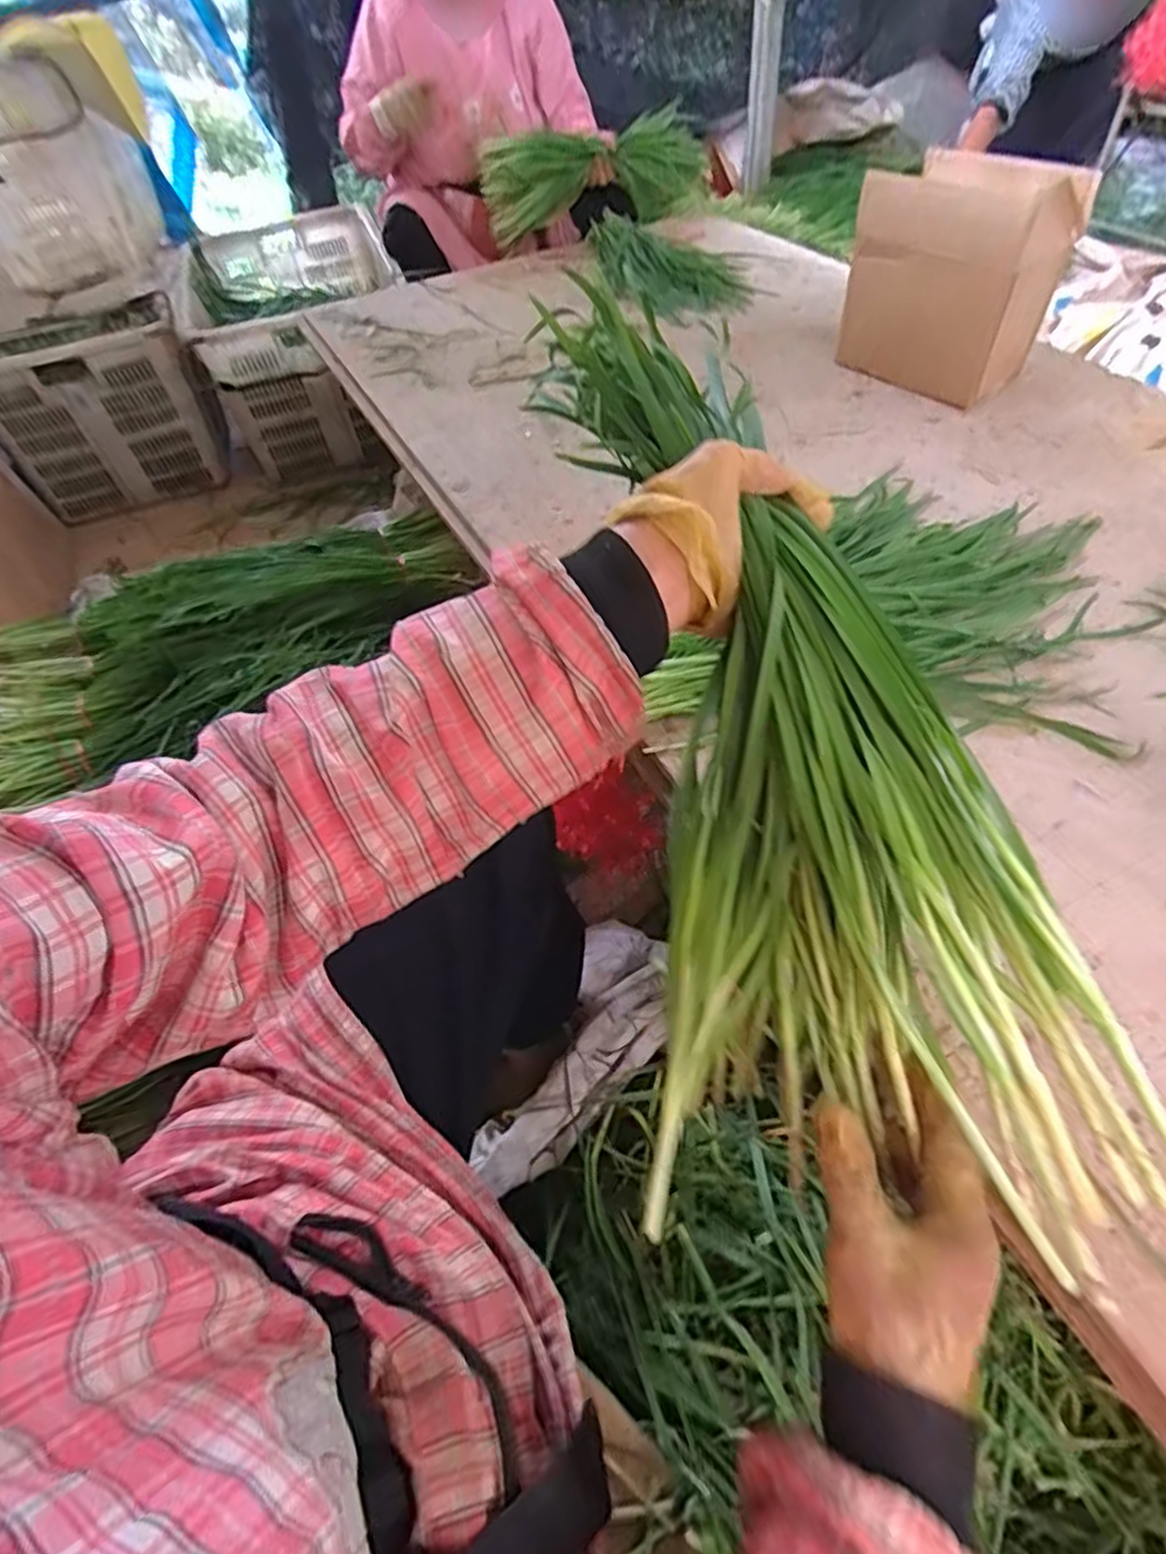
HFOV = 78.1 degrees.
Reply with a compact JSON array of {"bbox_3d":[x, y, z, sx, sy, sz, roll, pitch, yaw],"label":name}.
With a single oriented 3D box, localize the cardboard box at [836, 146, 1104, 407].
[{"bbox_3d":[0.489,-0.659,0.954,0.159,0.216,0.234,-33,57,-20],"label":"cardboard box"}]

